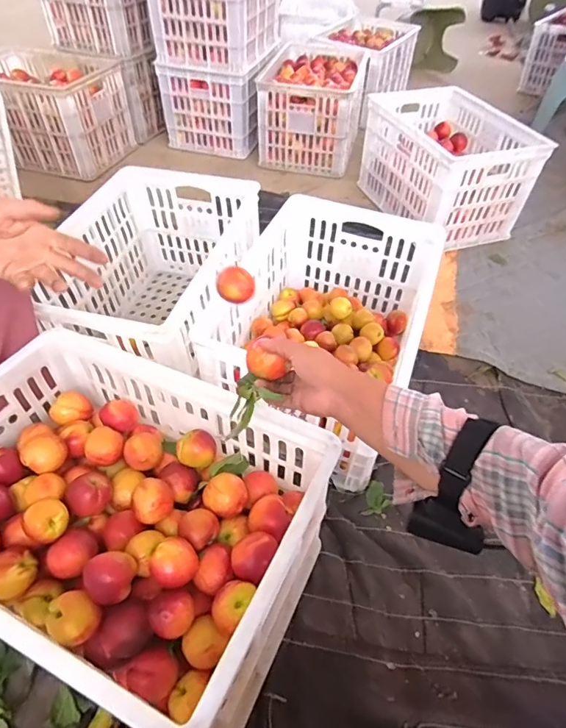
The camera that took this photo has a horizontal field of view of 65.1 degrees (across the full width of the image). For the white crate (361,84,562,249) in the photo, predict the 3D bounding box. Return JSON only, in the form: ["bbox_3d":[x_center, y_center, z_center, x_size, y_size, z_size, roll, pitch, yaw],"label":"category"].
[{"bbox_3d":[0.495,-0.632,1.399,0.327,0.291,0.499,-13,51,-16],"label":"white crate"}]

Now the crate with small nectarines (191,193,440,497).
[{"bbox_3d":[0.077,-0.079,0.902,0.337,0.280,0.473,19,50,11],"label":"crate with small nectarines"}]

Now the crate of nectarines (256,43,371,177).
[{"bbox_3d":[0.124,-0.967,1.677,0.337,0.293,0.465,15,49,7],"label":"crate of nectarines"}]

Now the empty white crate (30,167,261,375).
[{"bbox_3d":[-0.281,-0.165,0.968,0.338,0.296,0.478,13,49,6],"label":"empty white crate"}]

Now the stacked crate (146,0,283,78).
[{"bbox_3d":[-0.206,-1.217,1.509,0.322,0.302,0.436,18,50,10],"label":"stacked crate"}]

